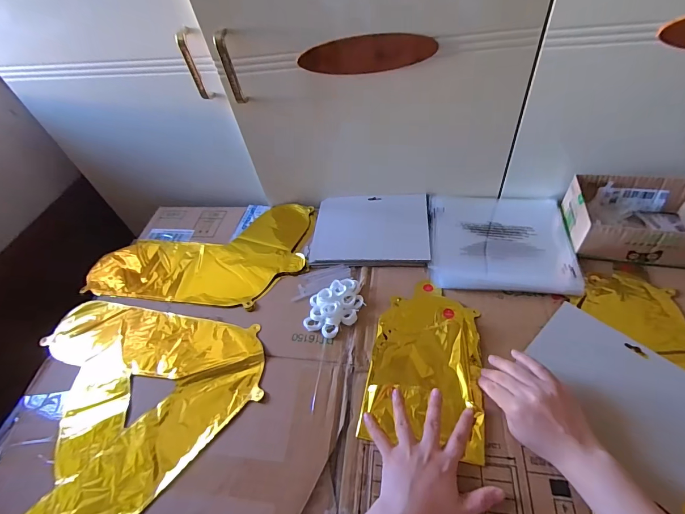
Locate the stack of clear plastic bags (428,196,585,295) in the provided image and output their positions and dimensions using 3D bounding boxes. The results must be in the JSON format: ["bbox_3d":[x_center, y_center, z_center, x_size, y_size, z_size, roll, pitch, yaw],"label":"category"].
[{"bbox_3d":[0.267,-0.035,0.599,0.231,0.022,0.219,3,51,12],"label":"stack of clear plastic bags"}]

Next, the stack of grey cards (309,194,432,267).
[{"bbox_3d":[0.052,-0.052,0.640,0.206,0.022,0.161,0,50,9],"label":"stack of grey cards"}]

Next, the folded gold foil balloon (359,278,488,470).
[{"bbox_3d":[0.116,0.135,0.485,0.146,0.015,0.231,6,54,15],"label":"folded gold foil balloon"}]

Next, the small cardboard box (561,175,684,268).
[{"bbox_3d":[0.454,-0.054,0.547,0.184,0.074,0.137,8,53,14],"label":"small cardboard box"}]

